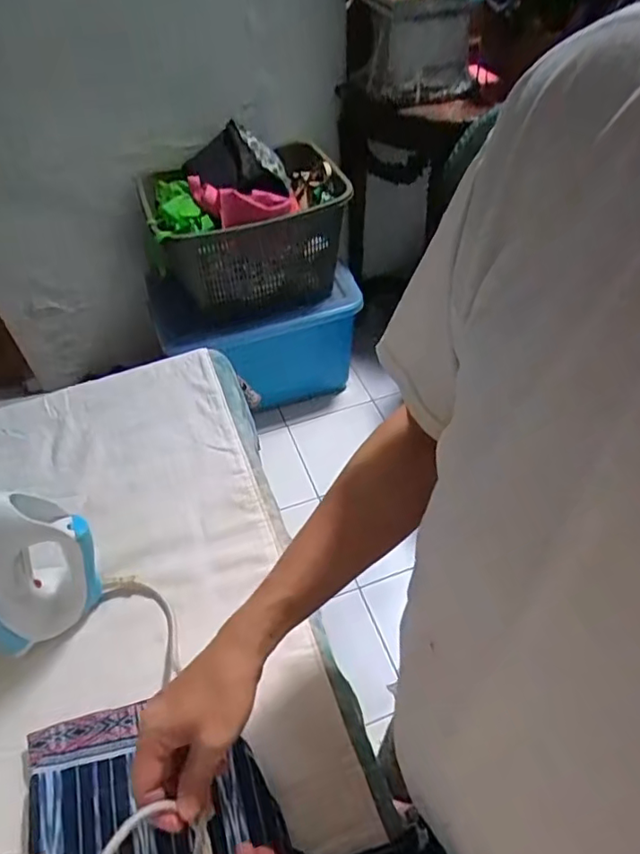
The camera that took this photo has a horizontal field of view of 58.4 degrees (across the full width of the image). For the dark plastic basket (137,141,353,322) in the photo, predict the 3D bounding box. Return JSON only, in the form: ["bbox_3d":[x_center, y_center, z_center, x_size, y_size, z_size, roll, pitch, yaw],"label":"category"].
[{"bbox_3d":[-0.201,-0.511,1.552,0.514,0.347,0.278,-22,50,-15],"label":"dark plastic basket"}]

